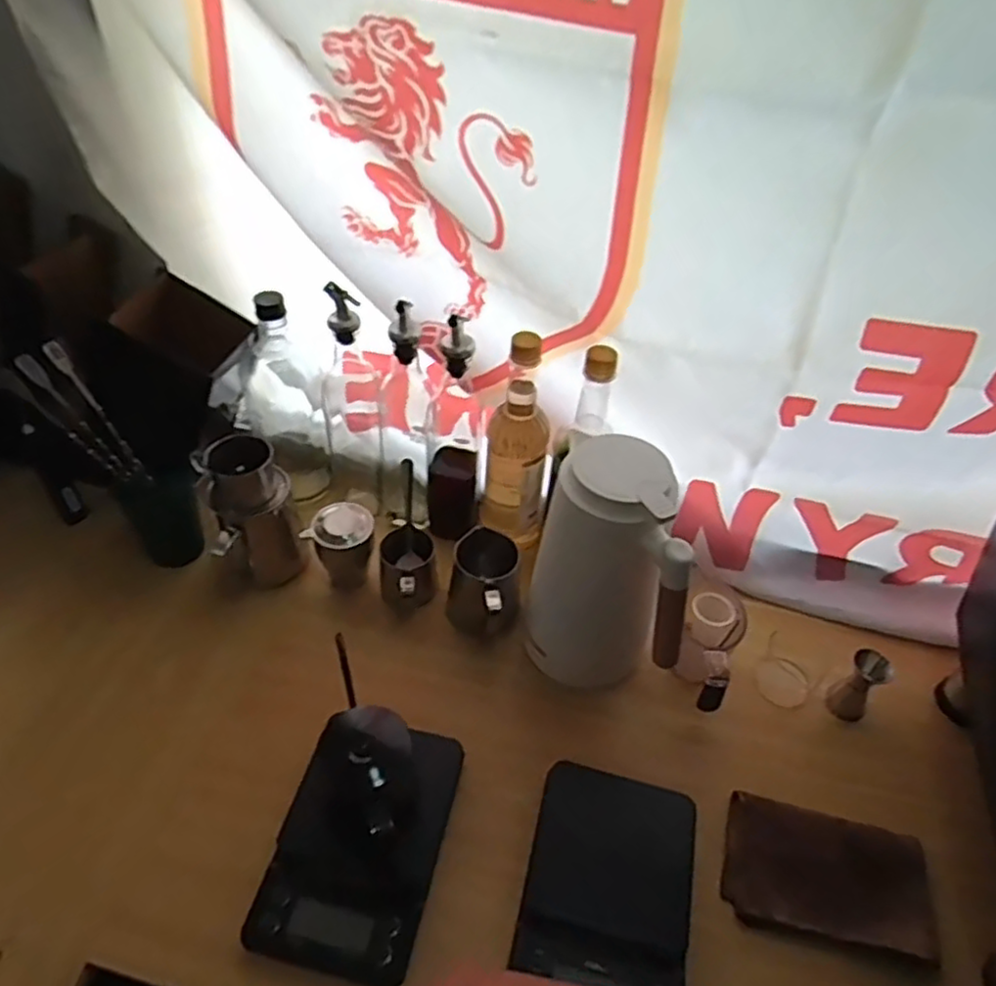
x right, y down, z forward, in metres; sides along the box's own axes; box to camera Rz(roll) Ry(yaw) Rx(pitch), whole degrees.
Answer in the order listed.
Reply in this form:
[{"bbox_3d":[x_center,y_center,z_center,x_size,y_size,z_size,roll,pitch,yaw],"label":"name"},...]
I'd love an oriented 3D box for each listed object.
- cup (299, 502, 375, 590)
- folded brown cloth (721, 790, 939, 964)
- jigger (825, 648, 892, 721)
[{"bbox_3d":[-0.170,0.057,0.783,0.067,0.084,0.063,2,44,-2],"label":"cup"},{"bbox_3d":[0.276,0.319,0.597,0.164,0.016,0.103,12,44,8],"label":"folded brown cloth"},{"bbox_3d":[0.357,0.188,0.701,0.036,0.064,0.041,36,52,28],"label":"jigger"}]

